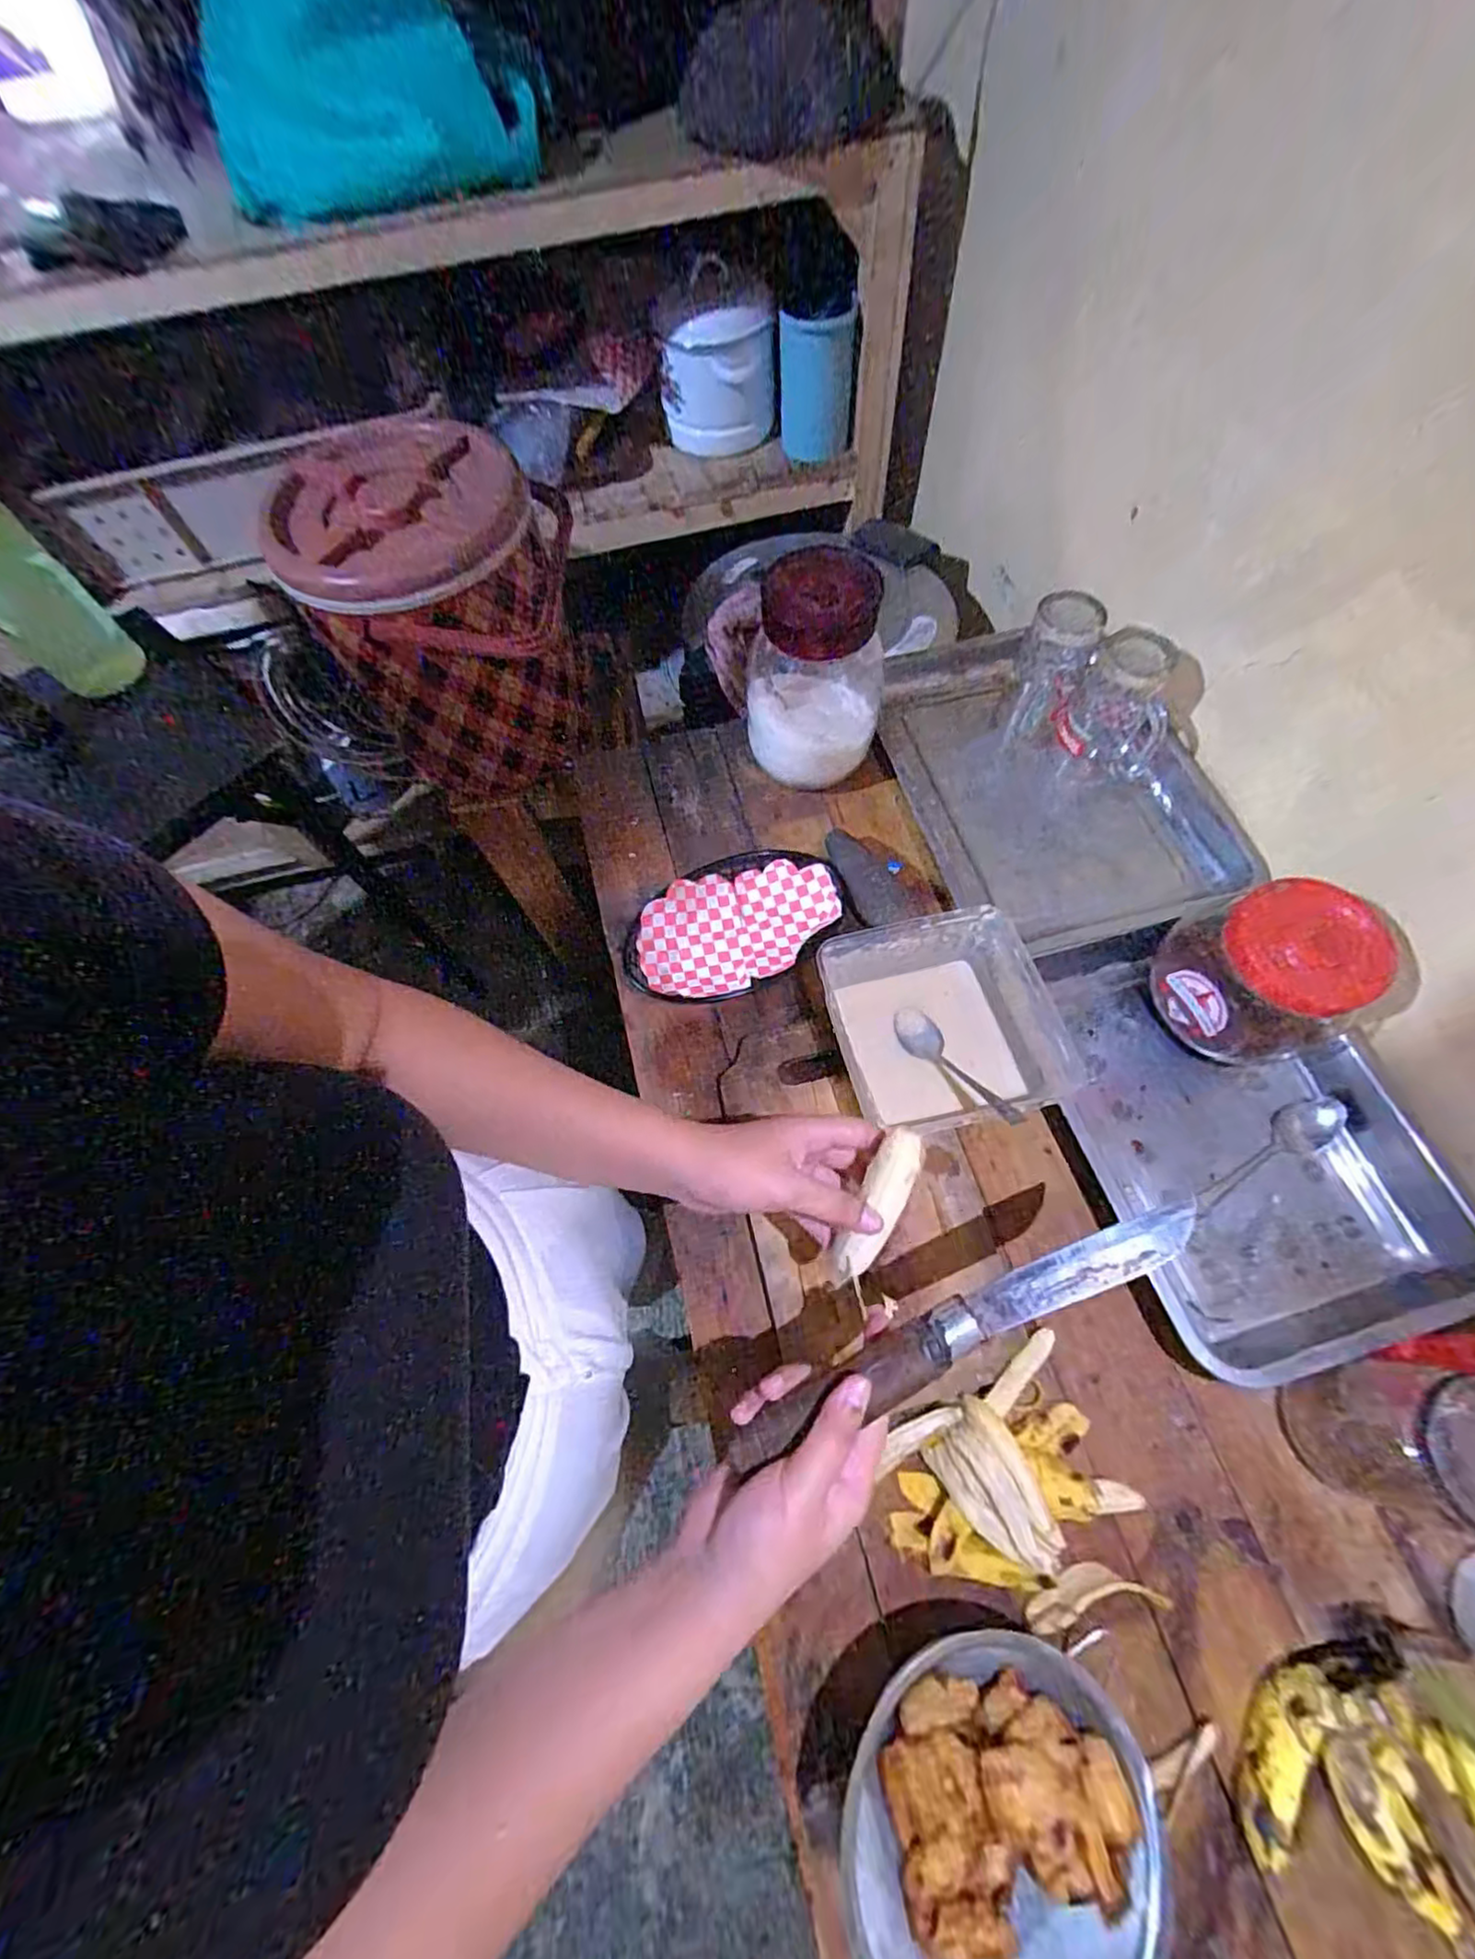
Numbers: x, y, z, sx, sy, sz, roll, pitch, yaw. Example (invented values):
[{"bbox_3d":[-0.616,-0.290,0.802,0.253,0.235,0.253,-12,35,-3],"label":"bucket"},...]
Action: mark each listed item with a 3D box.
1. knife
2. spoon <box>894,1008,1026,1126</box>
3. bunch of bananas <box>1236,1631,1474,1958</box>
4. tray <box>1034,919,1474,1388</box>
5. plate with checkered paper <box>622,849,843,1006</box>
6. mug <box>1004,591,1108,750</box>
[{"bbox_3d":[0.115,0.182,0.344,0.261,0.015,0.029,-27,68,0],"label":"knife"},{"bbox_3d":[0.179,0.072,0.554,0.033,0.017,0.142,-28,41,-10],"label":"spoon"},{"bbox_3d":[0.403,0.458,0.358,0.192,0.090,0.141,26,70,13],"label":"bunch of bananas"},{"bbox_3d":[0.420,0.109,0.544,0.271,0.056,0.334,-10,67,-2],"label":"tray"},{"bbox_3d":[-0.002,-0.051,0.629,0.211,0.033,0.129,-24,68,-8],"label":"plate with checkered paper"},{"bbox_3d":[0.315,-0.312,0.683,0.062,0.135,0.064,24,70,12],"label":"mug"}]

